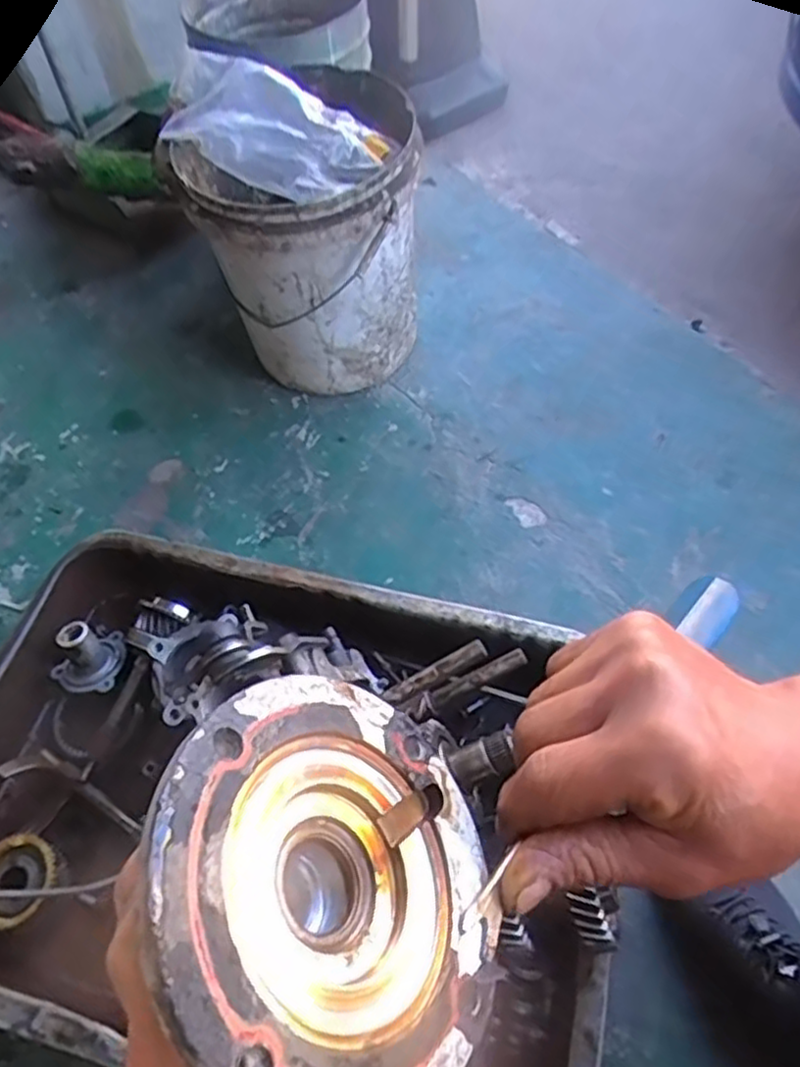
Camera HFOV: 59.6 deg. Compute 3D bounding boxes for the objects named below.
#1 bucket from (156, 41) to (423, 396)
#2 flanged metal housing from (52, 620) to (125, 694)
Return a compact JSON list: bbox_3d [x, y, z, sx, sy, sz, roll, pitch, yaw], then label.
[{"bbox_3d":[-0.122,-0.386,0.937,0.275,0.365,0.277,-2,58,3],"label":"bucket"},{"bbox_3d":[-0.345,0.135,0.770,0.076,0.045,0.081,35,66,22],"label":"flanged metal housing"}]

